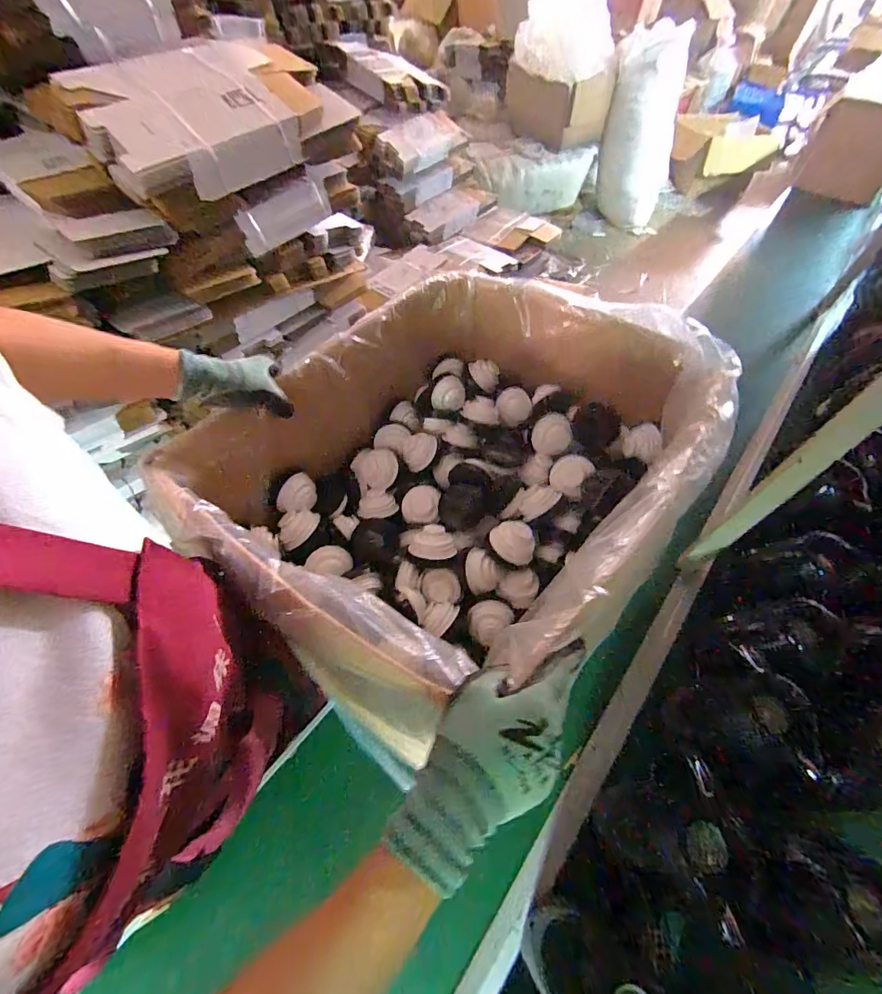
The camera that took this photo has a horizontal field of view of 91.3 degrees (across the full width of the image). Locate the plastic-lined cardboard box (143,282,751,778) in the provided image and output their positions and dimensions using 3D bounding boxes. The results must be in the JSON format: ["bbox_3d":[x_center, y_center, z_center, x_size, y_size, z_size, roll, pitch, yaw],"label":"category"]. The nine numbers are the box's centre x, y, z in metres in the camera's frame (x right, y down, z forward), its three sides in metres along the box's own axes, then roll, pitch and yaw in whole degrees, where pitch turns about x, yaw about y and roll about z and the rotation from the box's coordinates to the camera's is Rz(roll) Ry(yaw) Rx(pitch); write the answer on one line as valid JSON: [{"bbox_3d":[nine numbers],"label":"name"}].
[{"bbox_3d":[0.024,-0.053,0.621,0.514,0.273,0.624,31,59,17],"label":"plastic-lined cardboard box"}]

